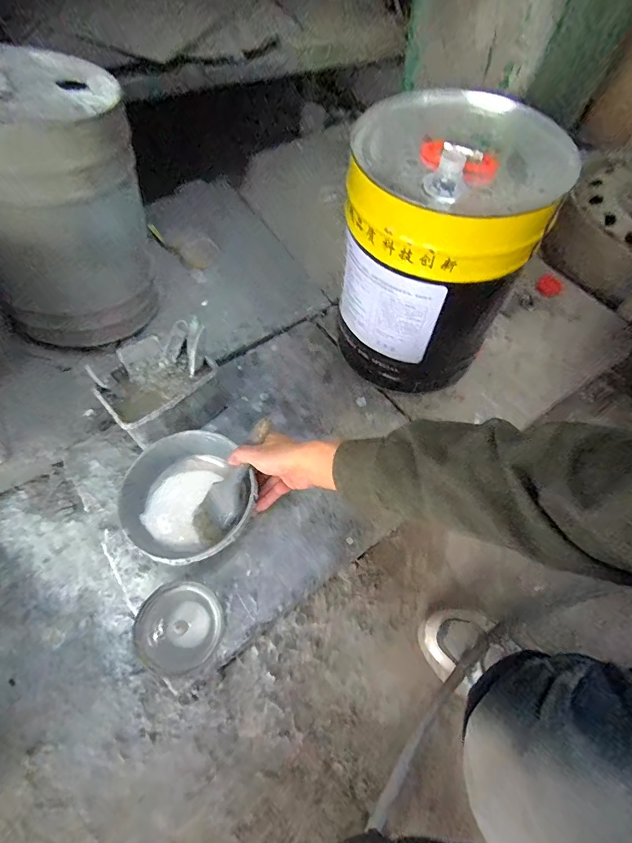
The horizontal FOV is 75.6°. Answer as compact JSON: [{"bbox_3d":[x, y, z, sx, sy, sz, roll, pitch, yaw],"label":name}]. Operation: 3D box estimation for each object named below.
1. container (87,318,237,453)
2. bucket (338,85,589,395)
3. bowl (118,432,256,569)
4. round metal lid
[{"bbox_3d":[-0.226,-0.049,0.617,0.120,0.133,0.170,40,64,18],"label":"container"},{"bbox_3d":[0.175,-0.241,0.626,0.242,0.349,0.264,28,61,12],"label":"bucket"},{"bbox_3d":[-0.168,0.104,0.544,0.160,0.072,0.166,2,59,-3],"label":"bowl"},{"bbox_3d":[-0.169,0.253,0.503,0.100,0.007,0.100,7,69,-18],"label":"round metal lid"}]

